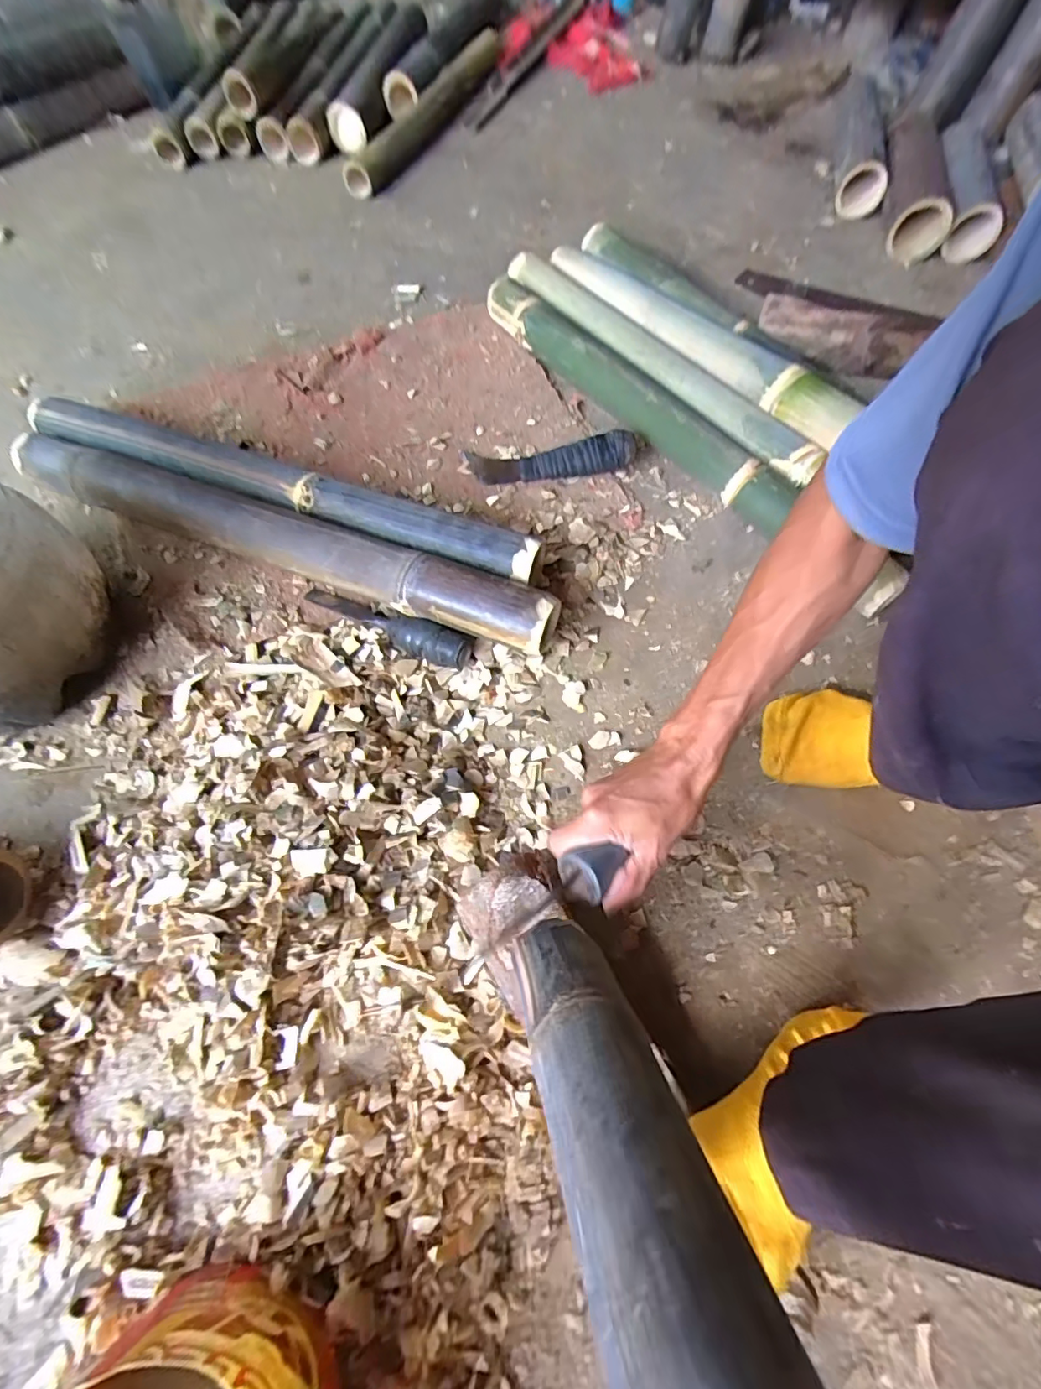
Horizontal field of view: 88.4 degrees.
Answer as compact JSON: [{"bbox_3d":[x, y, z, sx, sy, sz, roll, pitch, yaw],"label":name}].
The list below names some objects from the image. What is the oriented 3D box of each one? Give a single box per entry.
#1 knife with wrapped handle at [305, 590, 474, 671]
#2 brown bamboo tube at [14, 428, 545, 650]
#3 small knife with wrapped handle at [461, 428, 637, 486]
[{"bbox_3d":[-0.143,-0.076,0.550,0.199,0.032,0.038,22,67,10],"label":"knife with wrapped handle"},{"bbox_3d":[-0.272,-0.175,0.580,0.657,0.067,0.070,20,66,10],"label":"brown bamboo tube"},{"bbox_3d":[0.034,-0.282,0.655,0.211,0.041,0.053,-3,64,13],"label":"small knife with wrapped handle"}]

